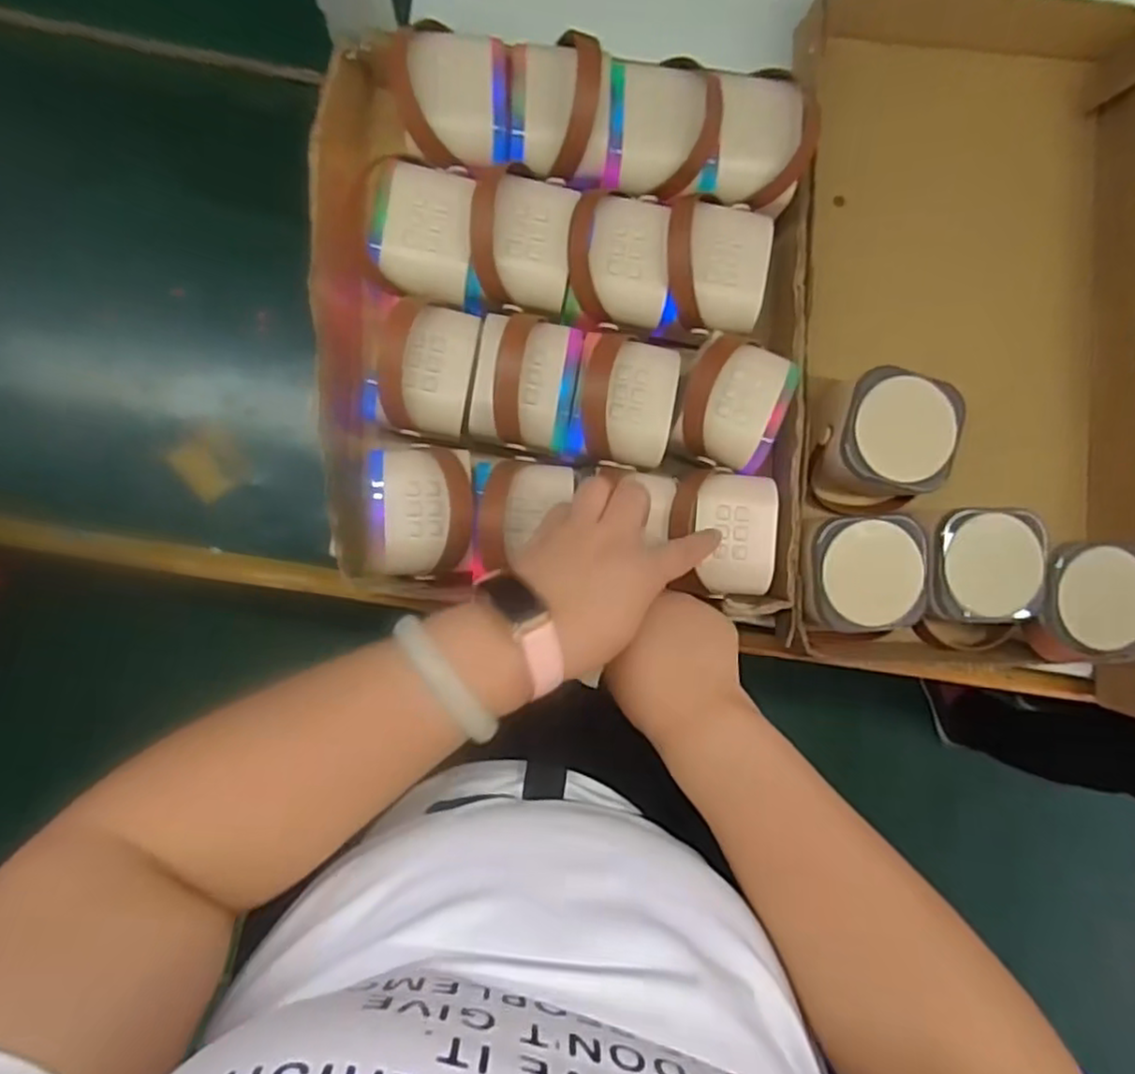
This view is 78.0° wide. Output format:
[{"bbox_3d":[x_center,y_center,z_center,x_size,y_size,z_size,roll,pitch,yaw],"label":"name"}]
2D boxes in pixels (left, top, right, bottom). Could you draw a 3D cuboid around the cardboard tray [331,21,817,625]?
[{"bbox_3d":[0.009,-0.145,0.507,0.349,0.096,0.376,1,94,-9],"label":"cardboard tray"}]

